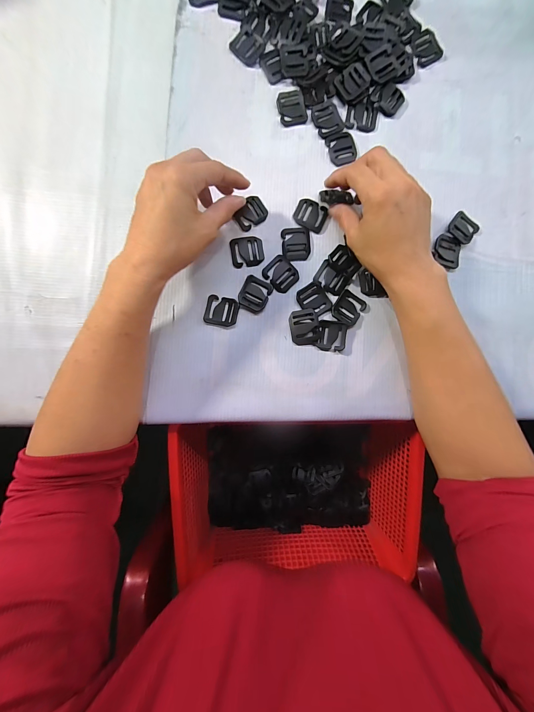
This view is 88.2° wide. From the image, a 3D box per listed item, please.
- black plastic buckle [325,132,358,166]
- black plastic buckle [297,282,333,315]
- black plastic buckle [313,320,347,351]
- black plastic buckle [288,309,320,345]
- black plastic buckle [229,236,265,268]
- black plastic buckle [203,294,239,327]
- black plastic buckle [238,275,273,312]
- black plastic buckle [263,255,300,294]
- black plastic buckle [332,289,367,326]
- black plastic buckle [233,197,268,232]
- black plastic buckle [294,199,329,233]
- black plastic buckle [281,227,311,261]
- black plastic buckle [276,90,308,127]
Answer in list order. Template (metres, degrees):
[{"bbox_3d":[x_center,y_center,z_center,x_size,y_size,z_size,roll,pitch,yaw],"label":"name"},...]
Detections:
[{"bbox_3d":[0.084,-0.232,0.307,0.031,0.004,0.036,-17,88,-3],"label":"black plastic buckle"},{"bbox_3d":[0.051,-0.061,0.296,0.032,0.004,0.035,-33,89,-3],"label":"black plastic buckle"},{"bbox_3d":[0.069,-0.022,0.294,0.030,0.008,0.032,5,87,-2],"label":"black plastic buckle"},{"bbox_3d":[0.040,-0.031,0.294,0.030,0.007,0.038,-4,87,-2],"label":"black plastic buckle"},{"bbox_3d":[-0.021,-0.113,0.297,0.035,0.004,0.032,-8,88,-3],"label":"black plastic buckle"},{"bbox_3d":[-0.048,-0.047,0.292,0.034,0.004,0.031,11,87,-2],"label":"black plastic buckle"},{"bbox_3d":[-0.013,-0.067,0.295,0.030,0.004,0.033,24,87,-1],"label":"black plastic buckle"},{"bbox_3d":[0.016,-0.088,0.297,0.031,0.004,0.034,-44,90,-3],"label":"black plastic buckle"},{"bbox_3d":[0.088,-0.051,0.296,0.030,0.007,0.033,37,87,0],"label":"black plastic buckle"},{"bbox_3d":[-0.017,-0.156,0.300,0.036,0.005,0.027,-35,89,-3],"label":"black plastic buckle"},{"bbox_3d":[0.048,-0.155,0.302,0.035,0.004,0.029,24,87,-1],"label":"black plastic buckle"},{"bbox_3d":[0.032,-0.122,0.299,0.030,0.004,0.036,-6,88,-2],"label":"black plastic buckle"},{"bbox_3d":[0.028,-0.276,0.306,0.030,0.004,0.037,-12,88,-3],"label":"black plastic buckle"}]

